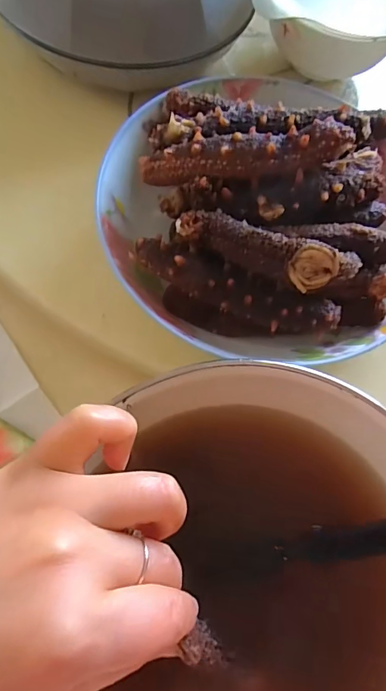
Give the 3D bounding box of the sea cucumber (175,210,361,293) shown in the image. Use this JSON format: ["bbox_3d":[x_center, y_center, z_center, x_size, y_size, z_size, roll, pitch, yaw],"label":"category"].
[{"bbox_3d":[0.036,-0.046,0.215,0.088,0.016,0.023,17,68,0],"label":"sea cucumber"}]

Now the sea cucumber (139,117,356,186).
[{"bbox_3d":[0.027,-0.094,0.223,0.104,0.021,0.020,-8,70,-10],"label":"sea cucumber"}]

